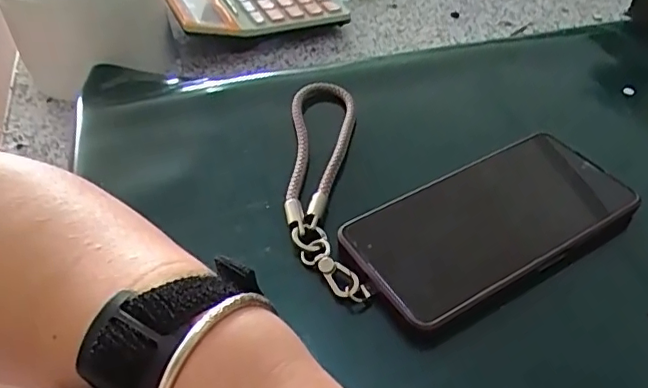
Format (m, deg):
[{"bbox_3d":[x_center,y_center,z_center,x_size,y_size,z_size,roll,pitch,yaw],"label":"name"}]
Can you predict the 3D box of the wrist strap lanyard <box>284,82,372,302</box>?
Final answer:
[{"bbox_3d":[-0.001,-0.017,0.352,0.044,0.007,0.192,-2,43,0],"label":"wrist strap lanyard"}]

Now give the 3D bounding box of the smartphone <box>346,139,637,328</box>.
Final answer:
[{"bbox_3d":[0.096,0.015,0.314,0.163,0.016,0.082,-23,47,-21],"label":"smartphone"}]

